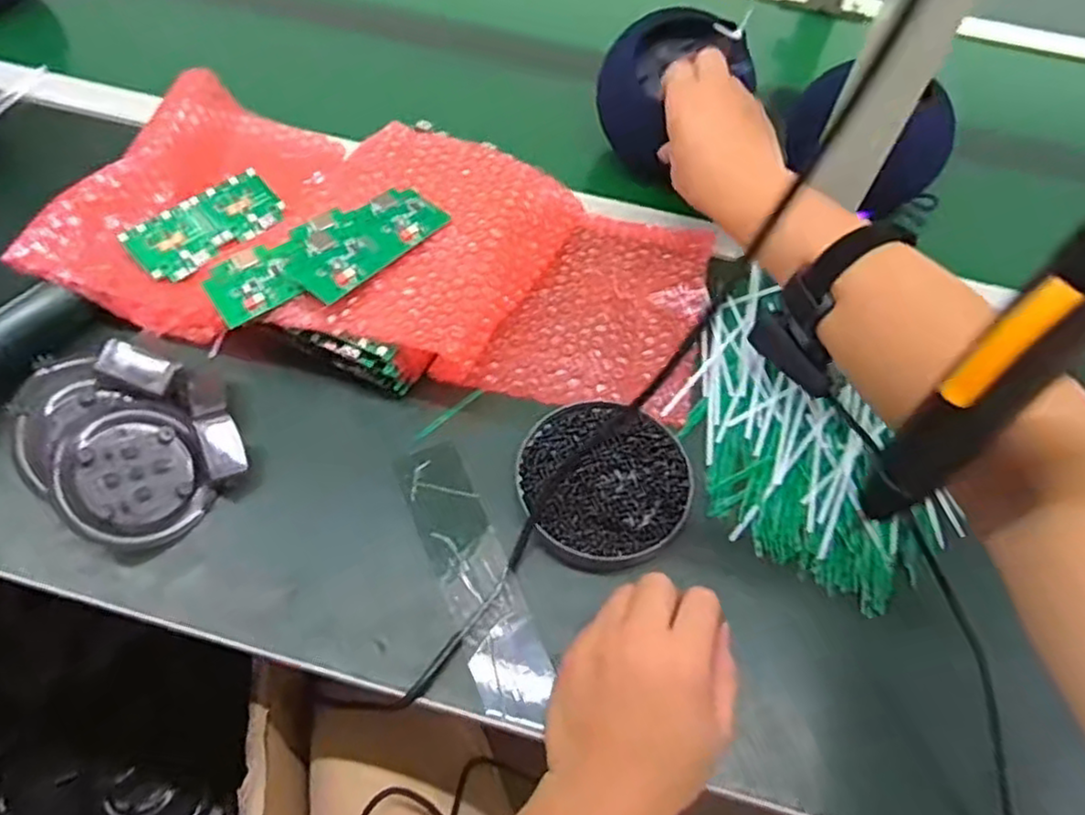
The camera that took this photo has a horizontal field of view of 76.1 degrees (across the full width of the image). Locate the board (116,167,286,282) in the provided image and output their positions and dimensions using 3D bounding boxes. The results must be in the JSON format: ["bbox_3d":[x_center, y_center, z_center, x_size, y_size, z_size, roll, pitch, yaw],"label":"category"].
[{"bbox_3d":[-0.257,-0.141,0.535,0.053,0.005,0.115,46,62,2],"label":"board"}]

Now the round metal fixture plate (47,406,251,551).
[{"bbox_3d":[-0.246,0.037,0.436,0.102,0.036,0.089,-29,96,-35],"label":"round metal fixture plate"}]

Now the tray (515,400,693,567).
[{"bbox_3d":[0.039,0.047,0.460,0.108,0.020,0.113,2,58,-3],"label":"tray"}]

